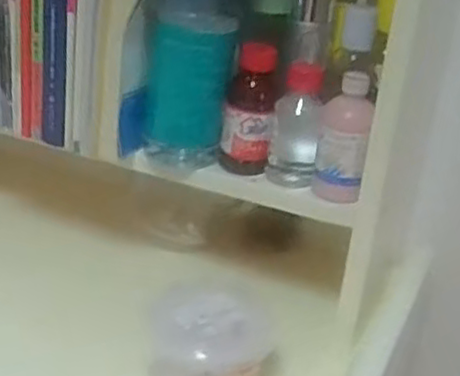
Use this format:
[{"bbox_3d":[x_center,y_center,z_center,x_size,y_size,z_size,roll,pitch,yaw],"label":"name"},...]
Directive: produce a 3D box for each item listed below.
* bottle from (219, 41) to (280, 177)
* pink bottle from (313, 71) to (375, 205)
[{"bbox_3d":[0.015,-0.064,0.596,0.044,0.106,0.037,6,25,0],"label":"bottle"},{"bbox_3d":[0.089,-0.040,0.557,0.038,0.103,0.033,8,25,5],"label":"pink bottle"}]

